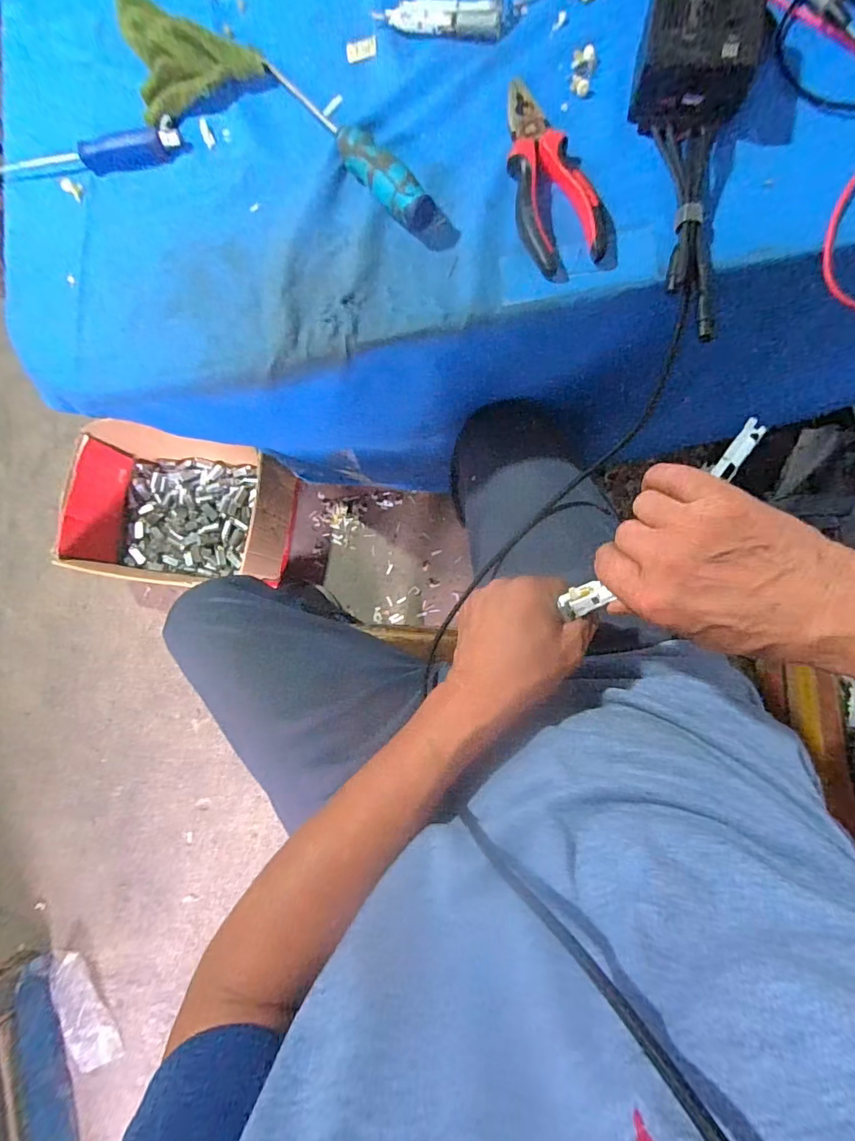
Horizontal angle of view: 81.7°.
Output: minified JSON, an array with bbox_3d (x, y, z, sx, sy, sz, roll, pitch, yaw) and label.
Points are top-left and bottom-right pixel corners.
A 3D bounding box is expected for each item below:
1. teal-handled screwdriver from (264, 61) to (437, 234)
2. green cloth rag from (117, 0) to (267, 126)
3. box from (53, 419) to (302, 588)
[{"bbox_3d":[-0.061,-0.348,0.392,0.033,0.029,0.216,-36,81,2],"label":"teal-handled screwdriver"},{"bbox_3d":[-0.213,-0.461,0.421,0.104,0.033,0.128,-25,81,4],"label":"green cloth rag"},{"bbox_3d":[-0.474,-0.124,0.997,0.400,0.171,0.293,6,85,8],"label":"box"}]

